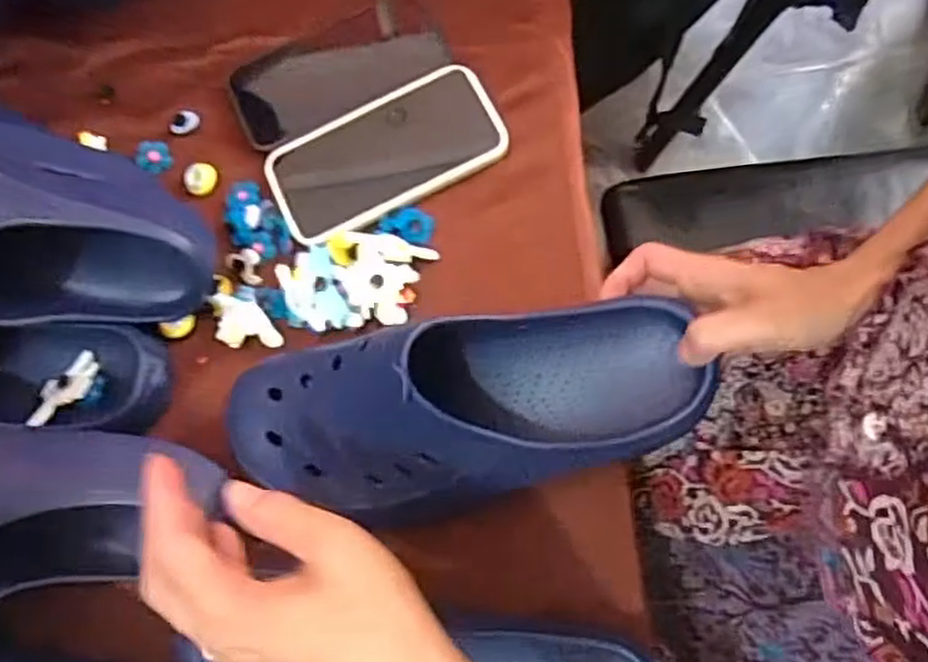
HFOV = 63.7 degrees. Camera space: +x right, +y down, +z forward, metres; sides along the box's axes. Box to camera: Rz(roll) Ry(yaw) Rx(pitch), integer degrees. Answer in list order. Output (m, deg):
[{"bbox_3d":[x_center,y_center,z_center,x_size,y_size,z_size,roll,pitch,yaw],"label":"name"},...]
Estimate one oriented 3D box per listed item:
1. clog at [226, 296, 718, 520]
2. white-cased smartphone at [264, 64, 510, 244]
[{"bbox_3d":[-0.010,0.041,0.413,0.274,0.083,0.104,-10,76,5],"label":"clog"},{"bbox_3d":[-0.056,-0.127,0.536,0.166,0.018,0.082,-26,85,-1],"label":"white-cased smartphone"}]

